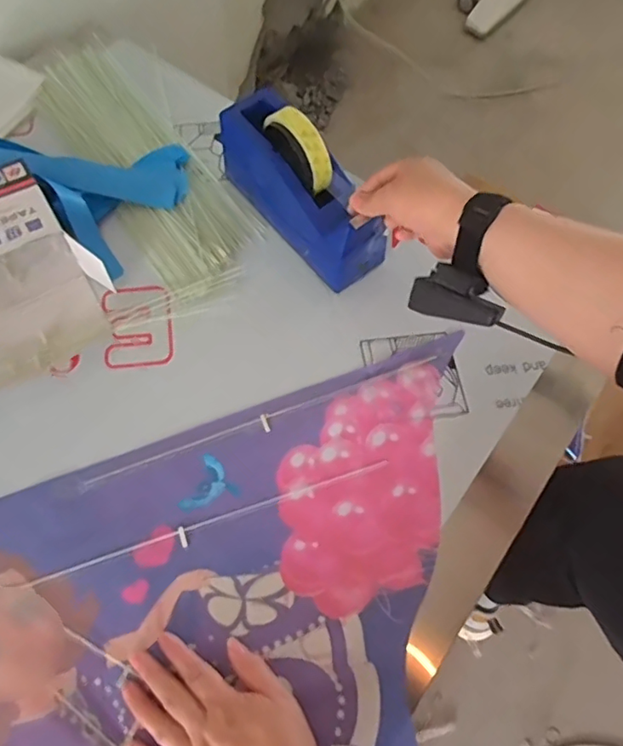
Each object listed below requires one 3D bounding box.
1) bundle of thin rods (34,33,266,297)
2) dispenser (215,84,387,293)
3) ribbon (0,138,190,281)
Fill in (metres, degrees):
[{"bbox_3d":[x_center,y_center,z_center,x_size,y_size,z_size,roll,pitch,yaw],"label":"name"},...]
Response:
[{"bbox_3d":[-0.208,-0.256,0.656,0.126,0.021,0.376,-35,73,-15],"label":"bundle of thin rods"},{"bbox_3d":[-0.009,-0.188,0.575,0.063,0.121,0.208,-38,87,-16],"label":"dispenser"},{"bbox_3d":[-0.248,-0.234,0.622,0.216,0.055,0.173,34,70,11],"label":"ribbon"}]

